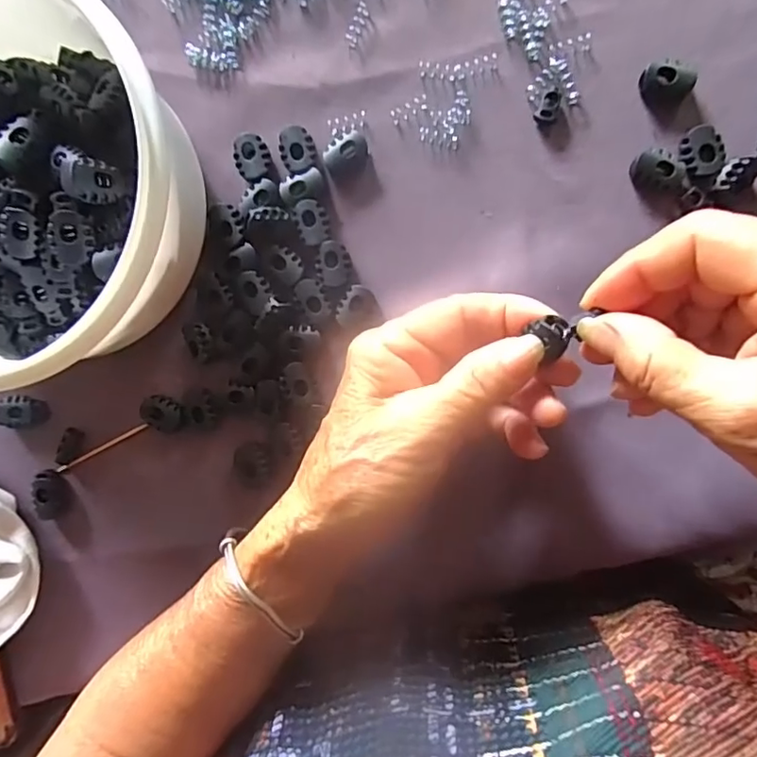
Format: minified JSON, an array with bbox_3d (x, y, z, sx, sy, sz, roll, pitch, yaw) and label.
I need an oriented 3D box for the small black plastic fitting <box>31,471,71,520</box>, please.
[{"bbox_3d":[-0.172,0.062,0.286,0.014,0.008,0.027,3,95,5],"label":"small black plastic fitting"}]

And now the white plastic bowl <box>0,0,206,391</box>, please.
[{"bbox_3d":[-0.155,-0.080,0.237,0.156,0.074,0.146,0,95,5],"label":"white plastic bowl"}]

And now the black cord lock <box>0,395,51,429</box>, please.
[{"bbox_3d":[-0.185,0.017,0.282,0.025,0.006,0.017,-7,94,6],"label":"black cord lock"}]

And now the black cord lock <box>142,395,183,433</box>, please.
[{"bbox_3d":[-0.109,0.018,0.275,0.023,0.006,0.017,19,96,4],"label":"black cord lock"}]

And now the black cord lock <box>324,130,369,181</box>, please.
[{"bbox_3d":[-0.015,-0.107,0.259,0.022,0.008,0.014,-33,91,7],"label":"black cord lock"}]

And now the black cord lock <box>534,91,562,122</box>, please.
[{"bbox_3d":[0.078,-0.124,0.248,0.008,0.006,0.014,28,97,3],"label":"black cord lock"}]

